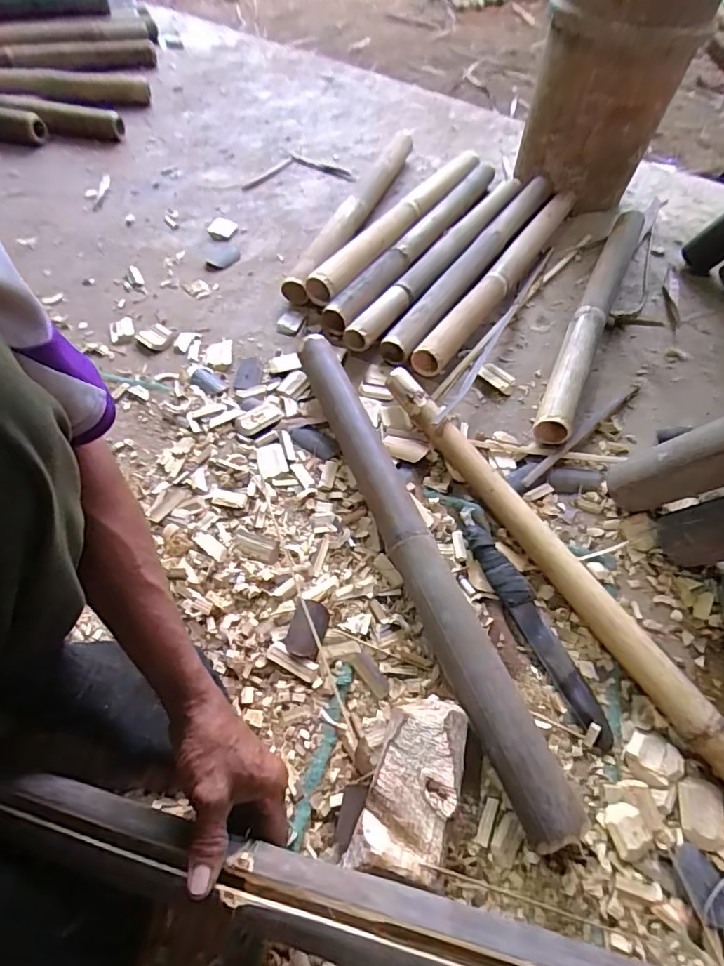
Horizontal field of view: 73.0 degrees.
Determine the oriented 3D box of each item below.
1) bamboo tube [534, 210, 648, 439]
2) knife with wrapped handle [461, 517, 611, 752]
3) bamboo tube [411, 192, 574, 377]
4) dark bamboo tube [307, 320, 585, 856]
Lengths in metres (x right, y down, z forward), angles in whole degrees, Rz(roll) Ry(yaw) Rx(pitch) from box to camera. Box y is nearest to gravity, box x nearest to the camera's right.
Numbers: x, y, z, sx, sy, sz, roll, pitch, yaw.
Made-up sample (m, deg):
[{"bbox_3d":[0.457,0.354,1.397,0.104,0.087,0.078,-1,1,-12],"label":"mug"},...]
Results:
[{"bbox_3d":[0.409,-0.311,0.851,0.055,0.058,0.653,24,59,14],"label":"bamboo tube"},{"bbox_3d":[0.190,0.153,0.544,0.034,0.025,0.266,-22,60,-15],"label":"knife with wrapped handle"},{"bbox_3d":[0.266,-0.391,0.904,0.052,0.045,0.613,29,61,17],"label":"bamboo tube"},{"bbox_3d":[0.047,0.056,0.578,0.052,0.059,0.639,-18,59,-13],"label":"dark bamboo tube"}]

